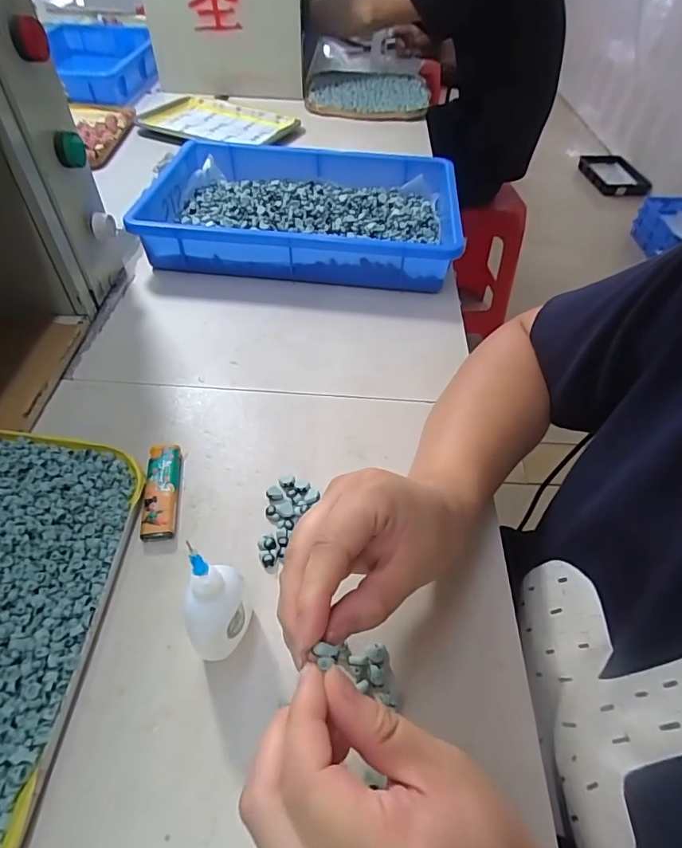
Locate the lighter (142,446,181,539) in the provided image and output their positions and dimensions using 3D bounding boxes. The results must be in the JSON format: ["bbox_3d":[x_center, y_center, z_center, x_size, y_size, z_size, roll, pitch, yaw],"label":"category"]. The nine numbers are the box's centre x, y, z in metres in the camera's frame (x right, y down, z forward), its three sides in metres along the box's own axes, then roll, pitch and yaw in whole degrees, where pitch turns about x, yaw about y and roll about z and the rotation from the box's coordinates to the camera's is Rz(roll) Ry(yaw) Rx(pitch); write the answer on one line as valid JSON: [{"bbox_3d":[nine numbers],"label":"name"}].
[{"bbox_3d":[-0.134,0.049,0.350,0.023,0.010,0.079,-5,50,-9],"label":"lighter"}]

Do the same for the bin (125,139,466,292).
[{"bbox_3d":[-0.046,-0.262,0.581,0.353,0.069,0.236,6,50,1],"label":"bin"}]

